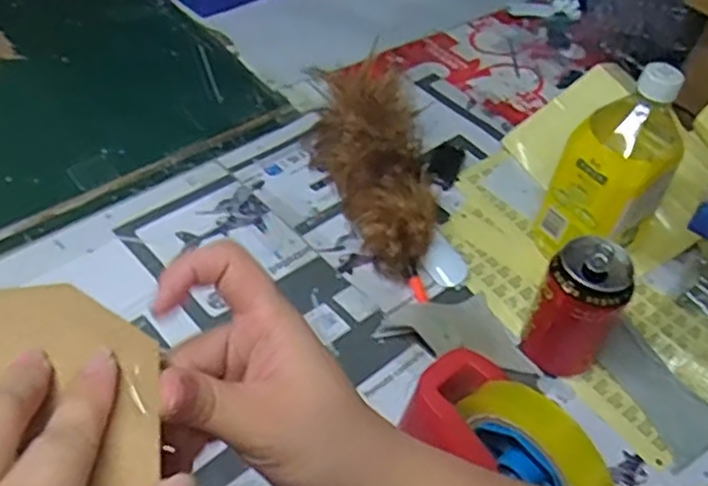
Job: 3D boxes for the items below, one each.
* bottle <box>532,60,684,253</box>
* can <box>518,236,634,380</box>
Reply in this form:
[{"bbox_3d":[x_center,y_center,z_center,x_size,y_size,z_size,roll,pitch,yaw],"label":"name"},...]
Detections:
[{"bbox_3d":[0.230,-0.061,0.610,0.090,0.202,0.070,-26,55,-27],"label":"bottle"},{"bbox_3d":[0.176,0.055,0.554,0.057,0.117,0.055,3,47,-4],"label":"can"}]

